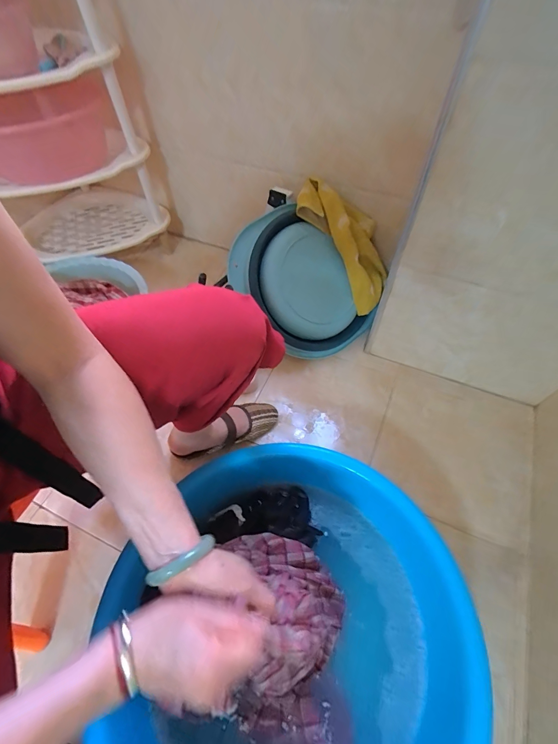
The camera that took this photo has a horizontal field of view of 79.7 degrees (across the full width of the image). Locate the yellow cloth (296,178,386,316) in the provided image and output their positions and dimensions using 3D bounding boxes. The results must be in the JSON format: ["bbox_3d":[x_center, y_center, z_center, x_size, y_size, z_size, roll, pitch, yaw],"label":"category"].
[{"bbox_3d":[0.167,-0.309,0.807,0.133,0.078,0.326,-49,113,-27],"label":"yellow cloth"}]

